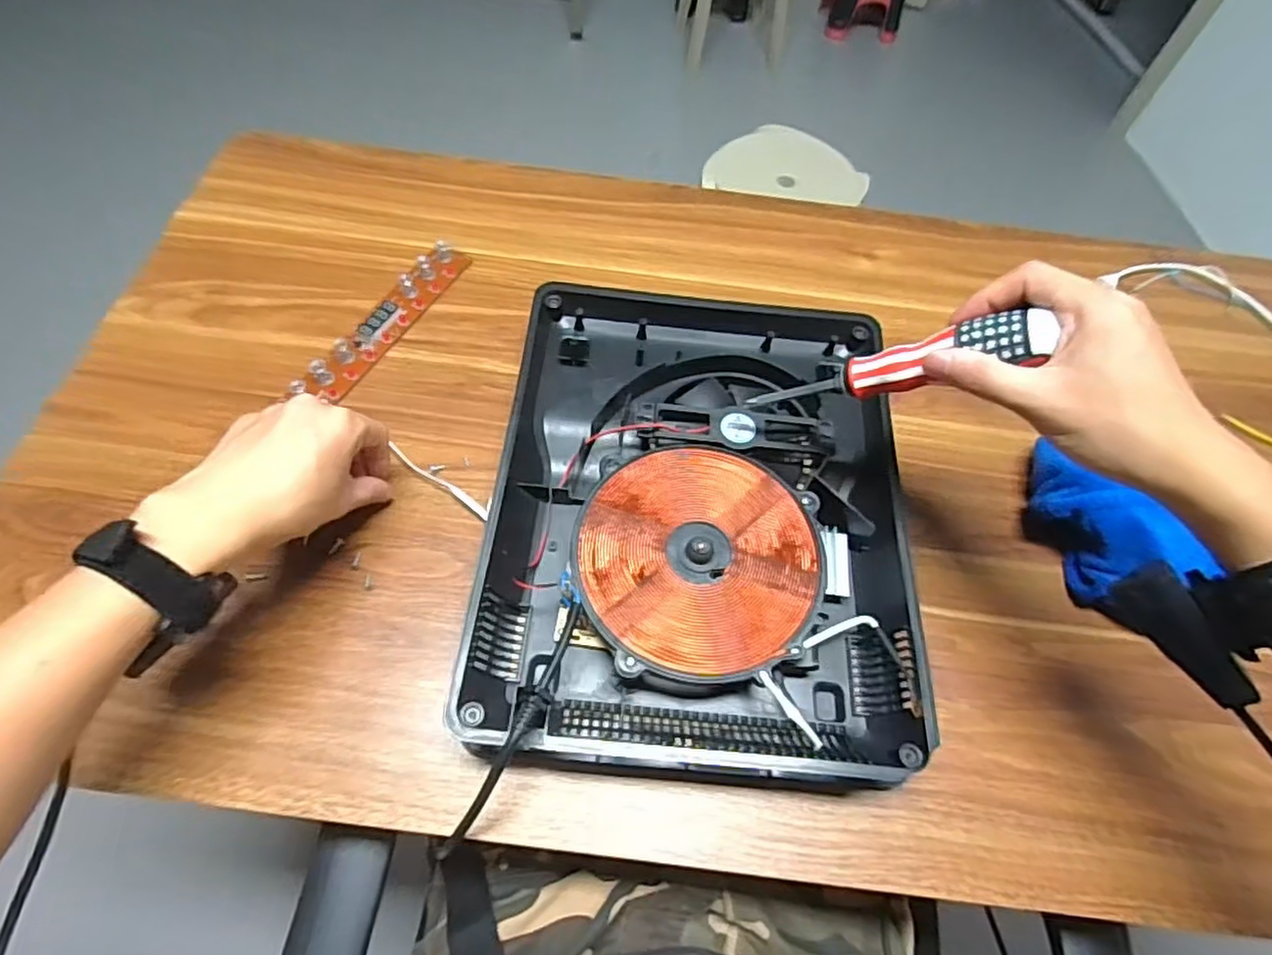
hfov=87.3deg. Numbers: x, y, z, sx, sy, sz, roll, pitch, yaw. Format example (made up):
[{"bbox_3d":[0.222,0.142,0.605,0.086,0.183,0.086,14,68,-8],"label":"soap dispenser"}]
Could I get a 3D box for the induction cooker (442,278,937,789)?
[{"bbox_3d":[0.041,0.015,0.470,0.264,0.060,0.349,4,59,-2],"label":"induction cooker"}]

